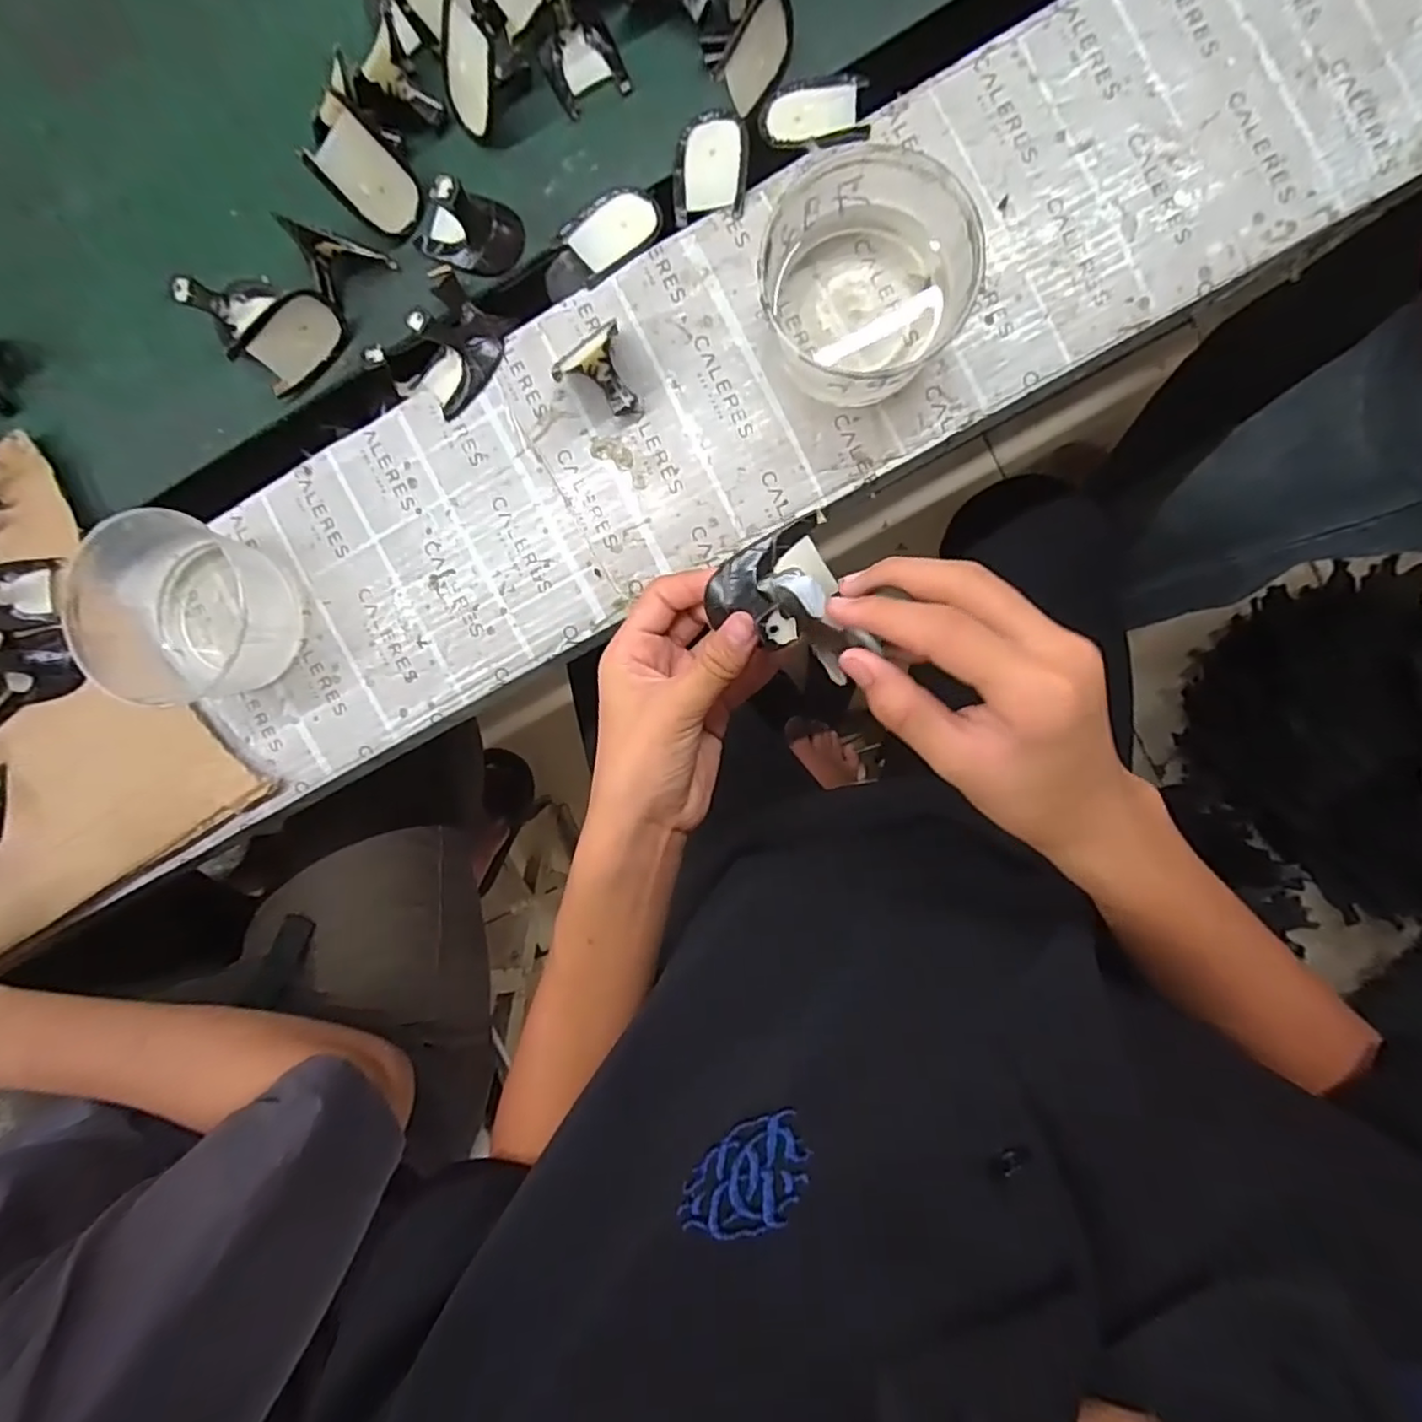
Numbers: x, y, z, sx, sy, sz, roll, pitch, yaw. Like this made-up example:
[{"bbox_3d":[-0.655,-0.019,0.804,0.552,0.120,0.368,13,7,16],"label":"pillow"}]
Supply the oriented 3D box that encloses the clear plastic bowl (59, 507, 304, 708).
[{"bbox_3d":[-0.329,-0.065,0.427,0.112,0.061,0.105,0,94,4],"label":"clear plastic bowl"}]

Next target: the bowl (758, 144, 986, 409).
[{"bbox_3d":[0.090,-0.246,0.384,0.108,0.062,0.105,0,94,4],"label":"bowl"}]

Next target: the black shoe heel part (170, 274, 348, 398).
[{"bbox_3d":[-0.293,-0.257,0.436,0.076,0.043,0.069,38,95,2],"label":"black shoe heel part"}]

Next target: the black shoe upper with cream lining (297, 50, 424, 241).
[{"bbox_3d":[-0.222,-0.351,0.425,0.055,0.051,0.069,-42,89,5],"label":"black shoe upper with cream lining"}]

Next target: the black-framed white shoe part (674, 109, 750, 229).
[{"bbox_3d":[0.000,-0.345,0.423,0.047,0.008,0.067,0,90,6],"label":"black-framed white shoe part"}]

